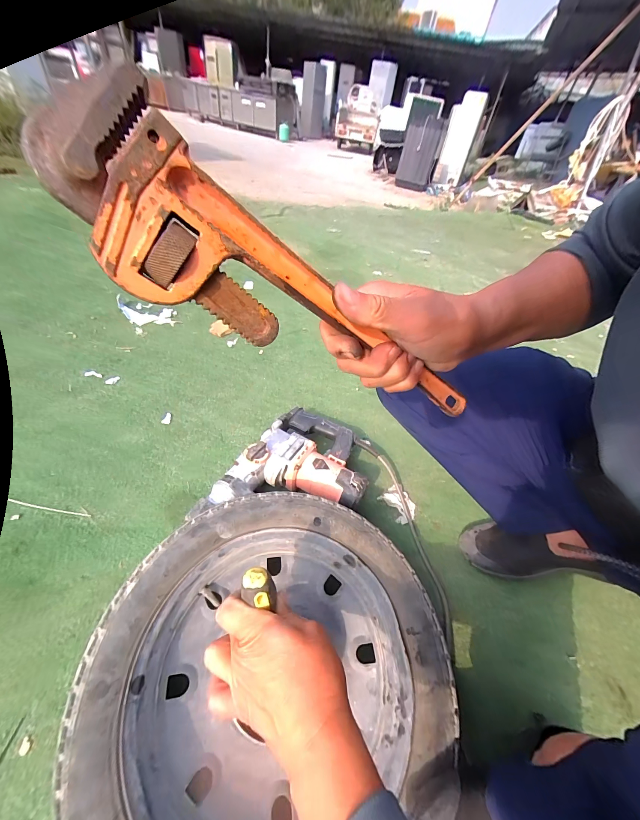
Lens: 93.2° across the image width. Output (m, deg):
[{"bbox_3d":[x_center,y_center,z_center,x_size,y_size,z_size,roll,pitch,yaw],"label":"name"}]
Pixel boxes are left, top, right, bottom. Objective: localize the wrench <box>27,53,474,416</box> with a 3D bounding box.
[{"bbox_3d":[0.003,-0.068,0.223,0.339,0.075,0.041,24,36,-32],"label":"wrench"}]

